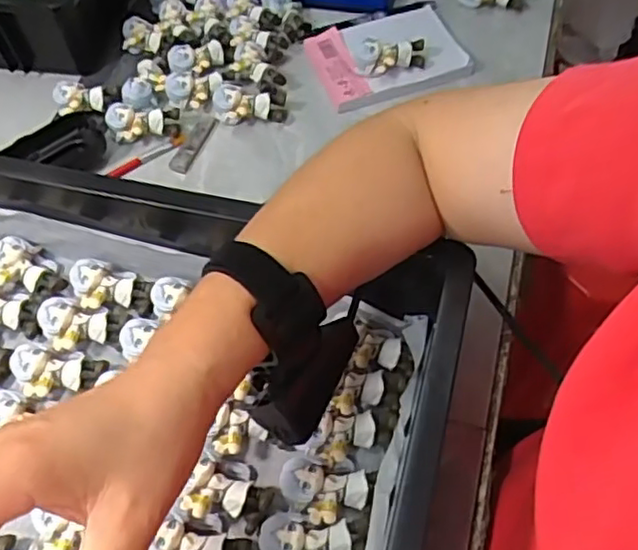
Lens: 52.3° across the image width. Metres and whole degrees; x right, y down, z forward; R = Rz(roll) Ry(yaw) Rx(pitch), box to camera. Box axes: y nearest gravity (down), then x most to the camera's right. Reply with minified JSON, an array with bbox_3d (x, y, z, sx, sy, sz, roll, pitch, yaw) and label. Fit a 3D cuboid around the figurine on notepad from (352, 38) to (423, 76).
[{"bbox_3d":[0.060,-0.190,0.559,0.057,0.024,0.030,-18,47,-12],"label":"figurine on notepad"}]

